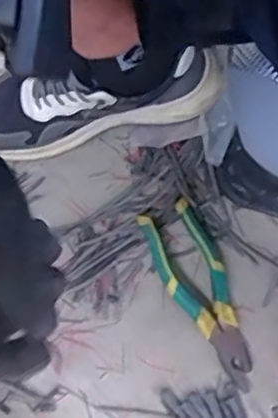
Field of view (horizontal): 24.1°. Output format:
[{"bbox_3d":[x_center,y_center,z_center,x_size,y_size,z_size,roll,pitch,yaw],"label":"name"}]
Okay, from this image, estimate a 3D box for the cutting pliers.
[{"bbox_3d":[0.063,0.085,0.644,0.062,0.024,0.188,-21,76,-6],"label":"cutting pliers"}]

